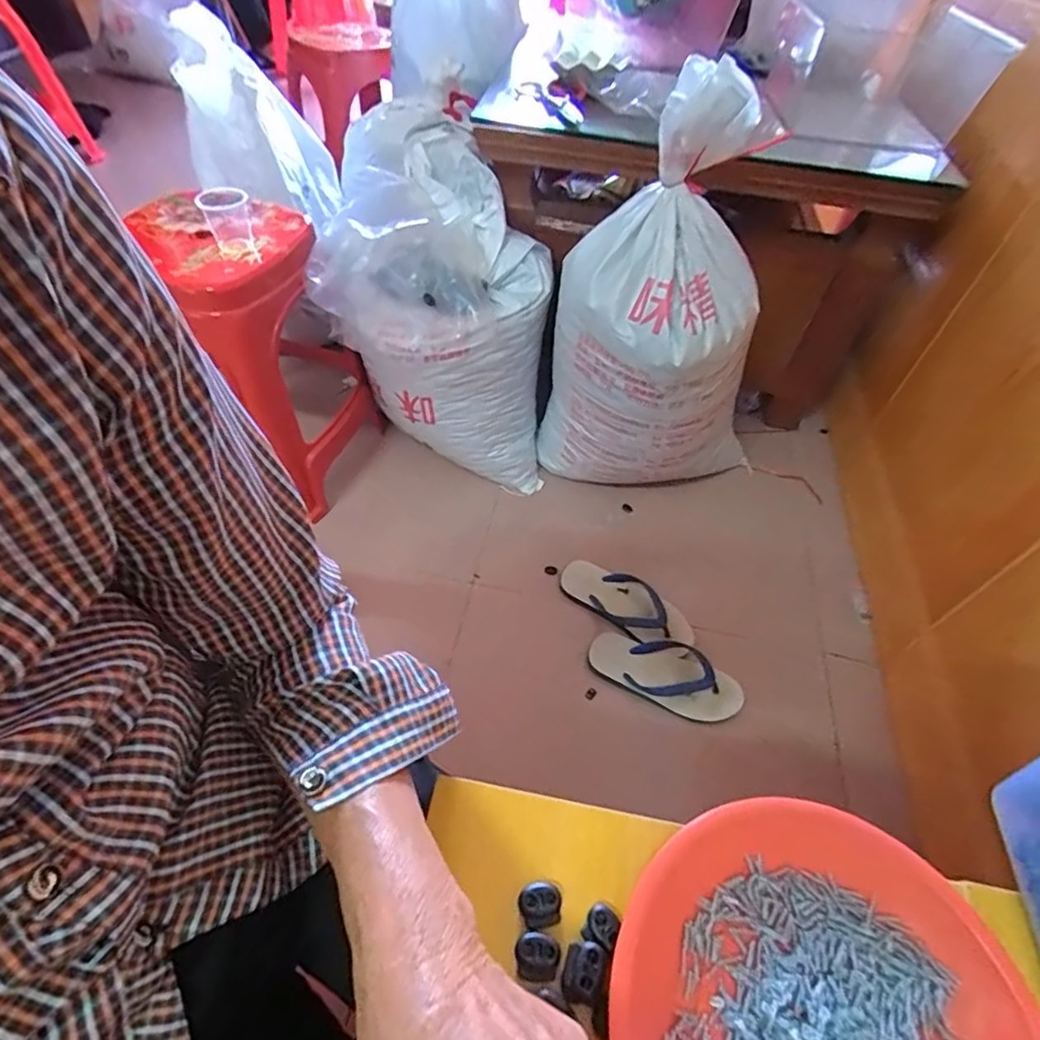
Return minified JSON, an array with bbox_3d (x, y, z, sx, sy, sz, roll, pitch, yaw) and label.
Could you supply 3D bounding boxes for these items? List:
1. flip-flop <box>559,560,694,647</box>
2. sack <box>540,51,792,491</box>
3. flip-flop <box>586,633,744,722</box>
[{"bbox_3d":[0.177,0.140,0.976,0.238,0.039,0.094,29,55,18],"label":"flip-flop"},{"bbox_3d":[0.223,-0.305,0.941,0.310,0.627,0.223,38,58,24],"label":"sack"},{"bbox_3d":[0.225,0.238,0.907,0.229,0.038,0.097,25,54,15],"label":"flip-flop"}]

